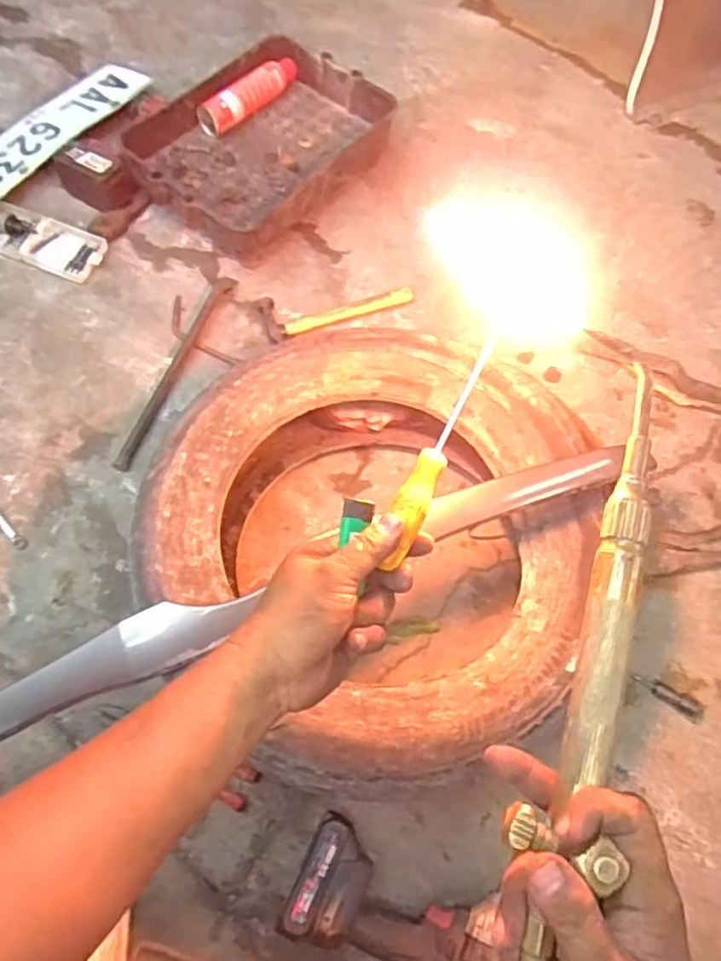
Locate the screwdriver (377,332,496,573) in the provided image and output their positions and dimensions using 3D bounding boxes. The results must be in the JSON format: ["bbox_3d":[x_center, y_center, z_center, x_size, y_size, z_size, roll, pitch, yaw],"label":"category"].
[{"bbox_3d":[0.057,-0.024,0.485,0.022,0.023,0.180,22,72,10],"label":"screwdriver"}]

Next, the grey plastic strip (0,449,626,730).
[{"bbox_3d":[-0.112,0.130,0.691,0.885,0.089,0.043,-23,64,-10],"label":"grey plastic strip"}]

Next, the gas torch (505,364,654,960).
[{"bbox_3d":[0.131,0.111,0.381,0.048,0.033,0.338,15,75,6],"label":"gas torch"}]

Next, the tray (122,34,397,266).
[{"bbox_3d":[-0.166,-0.557,1.137,0.318,0.105,0.420,38,69,19],"label":"tray"}]

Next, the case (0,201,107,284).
[{"bbox_3d":[-0.537,-0.397,1.098,0.230,0.027,0.089,19,65,8],"label":"case"}]

